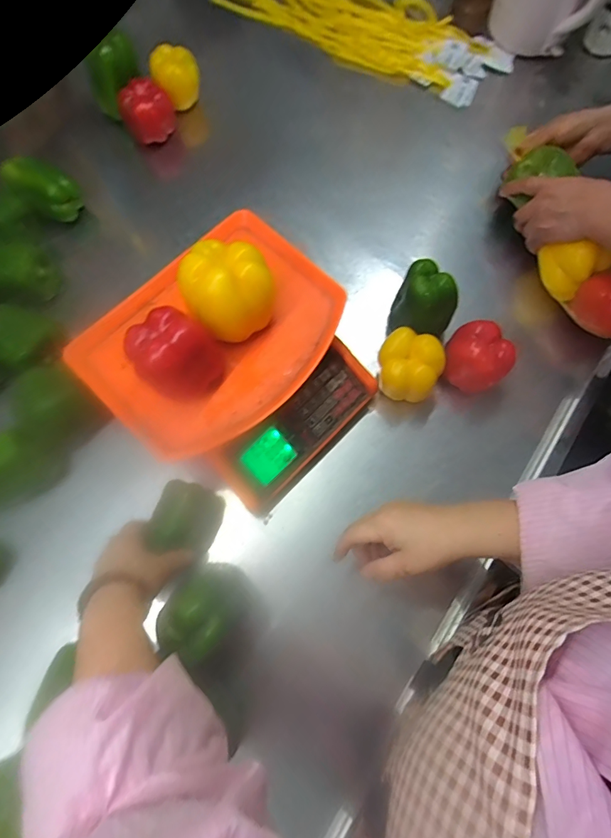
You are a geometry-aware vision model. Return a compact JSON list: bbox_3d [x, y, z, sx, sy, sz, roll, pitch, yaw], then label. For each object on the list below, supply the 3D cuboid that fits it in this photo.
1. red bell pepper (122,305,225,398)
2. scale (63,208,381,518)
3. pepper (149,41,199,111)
[{"bbox_3d":[-0.133,-0.064,0.449,0.081,0.075,0.075,0,72,-1],"label":"red bell pepper"},{"bbox_3d":[-0.079,-0.062,0.539,0.276,0.114,0.278,42,77,12],"label":"scale"},{"bbox_3d":[-0.211,-0.557,0.704,0.071,0.059,0.062,-18,73,-6],"label":"pepper"}]

